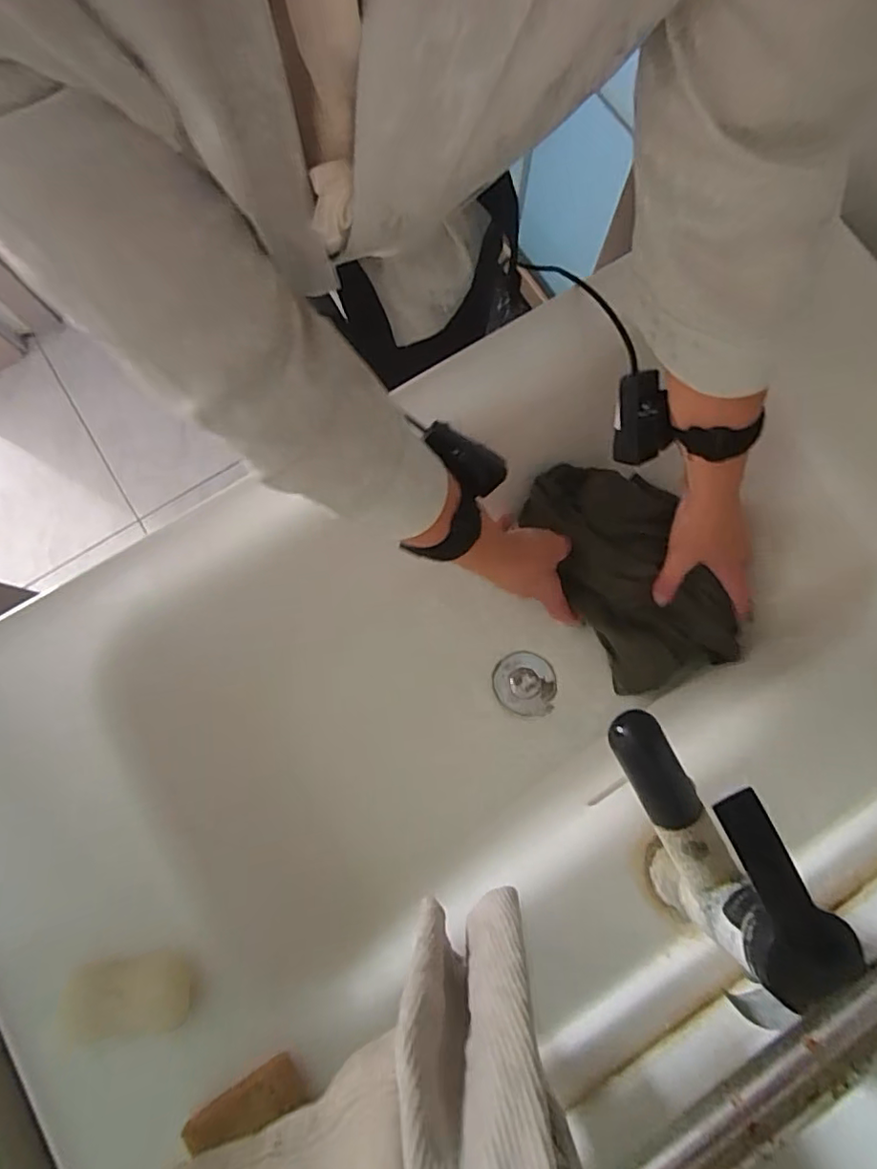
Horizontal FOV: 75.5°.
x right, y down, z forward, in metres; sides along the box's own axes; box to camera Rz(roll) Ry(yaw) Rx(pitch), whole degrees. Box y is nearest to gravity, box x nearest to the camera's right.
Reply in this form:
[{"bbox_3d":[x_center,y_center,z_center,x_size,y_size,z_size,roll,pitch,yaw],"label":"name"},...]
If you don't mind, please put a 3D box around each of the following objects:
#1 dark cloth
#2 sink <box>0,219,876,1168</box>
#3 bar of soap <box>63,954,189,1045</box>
[{"bbox_3d":[0.176,-0.011,0.536,0.119,0.068,0.230,-30,84,-6],"label":"dark cloth"},{"bbox_3d":[0.043,0.046,0.503,0.867,0.157,0.397,-28,80,-5],"label":"sink"},{"bbox_3d":[-0.209,0.277,0.380,0.074,0.016,0.044,-9,79,-2],"label":"bar of soap"}]

